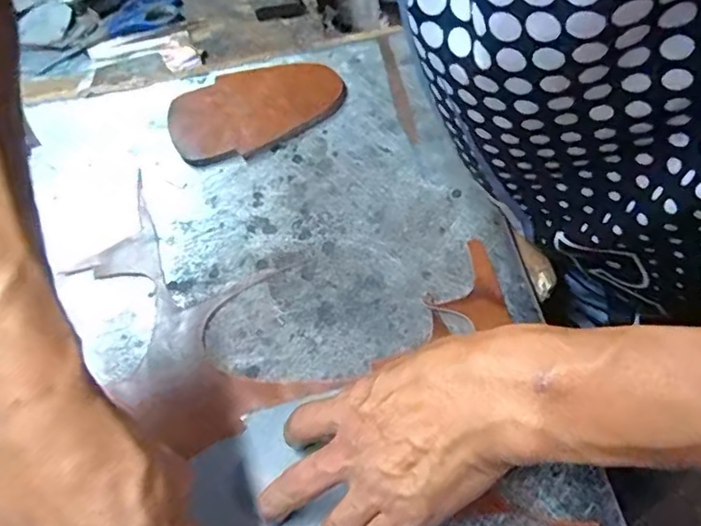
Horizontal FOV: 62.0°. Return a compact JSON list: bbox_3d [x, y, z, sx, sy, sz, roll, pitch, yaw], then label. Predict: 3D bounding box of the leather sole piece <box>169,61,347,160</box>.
[{"bbox_3d":[-0.088,-0.143,0.524,0.150,0.007,0.098,-25,57,-9],"label":"leather sole piece"}]

